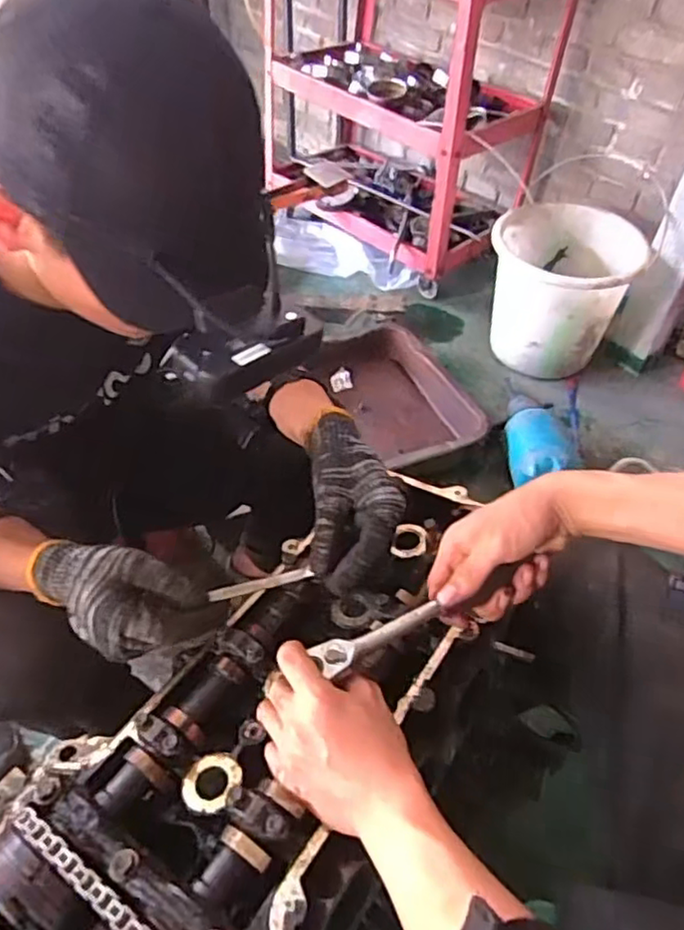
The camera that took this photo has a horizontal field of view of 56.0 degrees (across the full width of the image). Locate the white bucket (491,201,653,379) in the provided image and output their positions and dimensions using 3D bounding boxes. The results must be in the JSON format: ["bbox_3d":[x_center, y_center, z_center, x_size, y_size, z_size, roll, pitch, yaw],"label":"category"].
[{"bbox_3d":[0.507,-0.409,1.550,0.334,0.297,0.357,20,50,13],"label":"white bucket"}]

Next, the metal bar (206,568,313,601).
[{"bbox_3d":[-0.064,0.097,0.526,0.078,0.005,0.010,-11,50,-15],"label":"metal bar"}]

